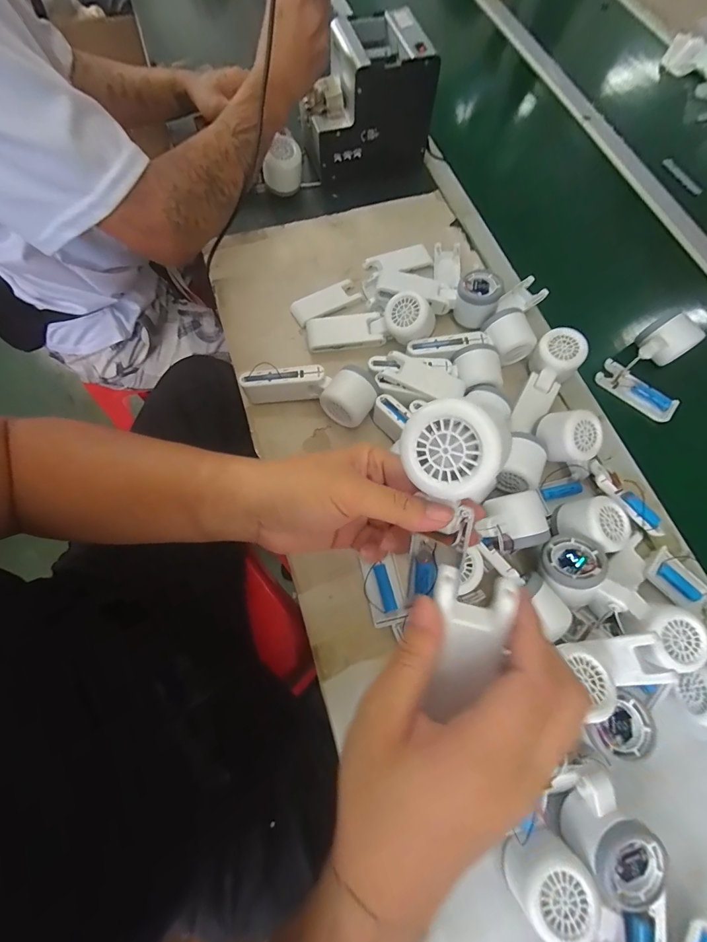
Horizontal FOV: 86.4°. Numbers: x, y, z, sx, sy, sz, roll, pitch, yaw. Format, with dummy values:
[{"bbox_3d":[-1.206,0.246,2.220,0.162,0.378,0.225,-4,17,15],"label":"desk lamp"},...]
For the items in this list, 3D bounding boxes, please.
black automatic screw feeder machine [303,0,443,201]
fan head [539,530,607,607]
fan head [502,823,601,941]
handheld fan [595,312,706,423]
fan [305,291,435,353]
[{"bbox_3d":[0.014,-0.569,0.590,0.175,0.147,0.148,-19,72,-9],"label":"black automatic screw feeder machine"},{"bbox_3d":[0.223,0.102,0.388,0.059,0.045,0.064,-3,45,18],"label":"fan head"},{"bbox_3d":[0.157,0.331,0.308,0.057,0.053,0.054,0,70,-1],"label":"fan head"},{"bbox_3d":[0.405,-0.133,0.495,0.109,0.059,0.106,-34,74,-14],"label":"handheld fan"},{"bbox_3d":[0.021,-0.189,0.500,0.164,0.048,0.047,-6,69,14],"label":"fan"}]

